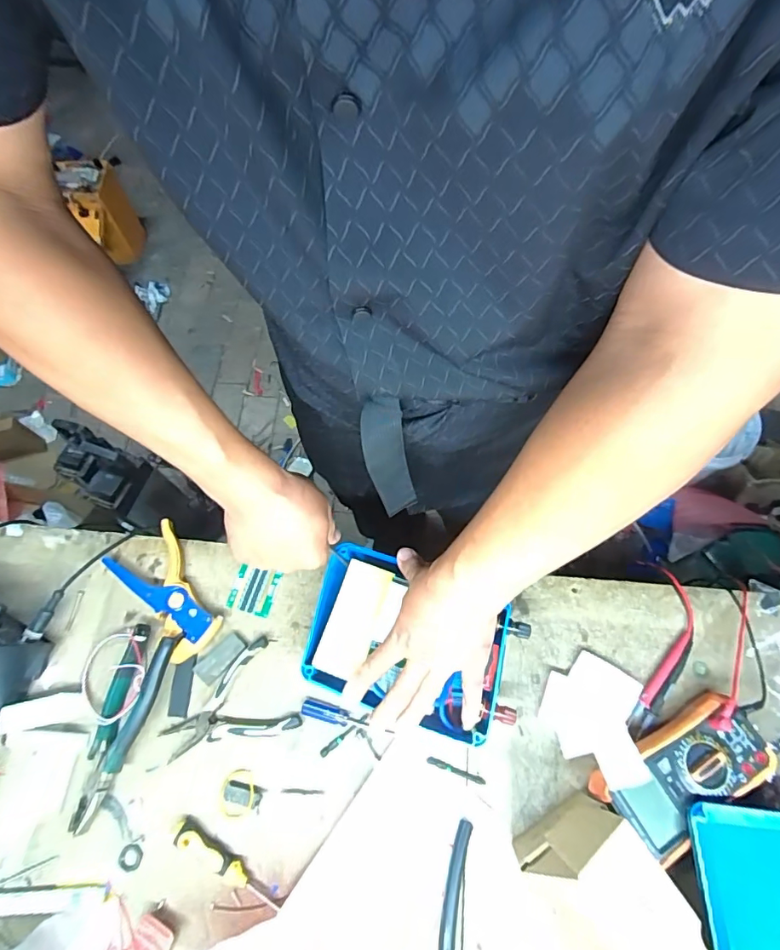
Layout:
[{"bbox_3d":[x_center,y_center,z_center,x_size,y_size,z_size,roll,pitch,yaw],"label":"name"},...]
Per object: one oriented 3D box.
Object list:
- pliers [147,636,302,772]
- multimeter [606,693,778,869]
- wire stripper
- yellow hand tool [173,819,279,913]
[{"bbox_3d":[-0.188,0.264,0.530,0.145,0.014,0.098,-26,68,-11],"label":"pliers"},{"bbox_3d":[0.295,0.298,0.480,0.169,0.047,0.083,-28,68,-11],"label":"multimeter"},{"bbox_3d":[-0.269,0.142,0.580,0.083,0.021,0.161,-37,70,-15],"label":"wire stripper"},{"bbox_3d":[-0.164,0.388,0.474,0.125,0.021,0.019,28,69,13],"label":"yellow hand tool"}]

